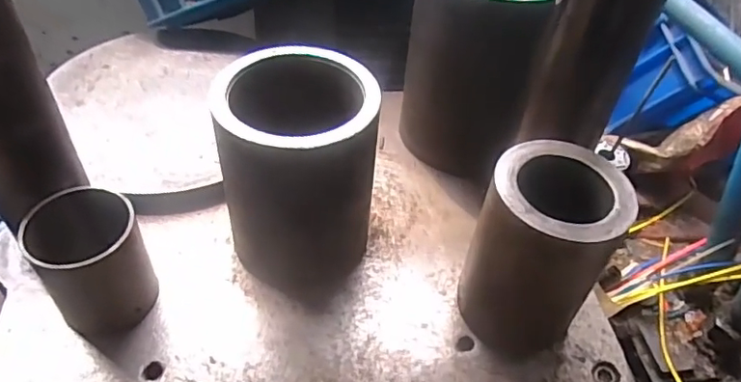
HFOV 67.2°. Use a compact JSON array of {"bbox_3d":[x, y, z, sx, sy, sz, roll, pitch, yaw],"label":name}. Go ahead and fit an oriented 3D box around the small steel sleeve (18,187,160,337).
[{"bbox_3d":[-0.197,0.048,0.395,0.066,0.093,0.071,3,46,-3],"label":"small steel sleeve"}]

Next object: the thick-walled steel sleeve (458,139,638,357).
[{"bbox_3d":[0.118,0.047,0.395,0.086,0.135,0.084,3,46,-3],"label":"thick-walled steel sleeve"}]

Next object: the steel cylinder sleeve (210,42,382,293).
[{"bbox_3d":[-0.052,-0.010,0.421,0.104,0.153,0.121,8,46,3],"label":"steel cylinder sleeve"}]

